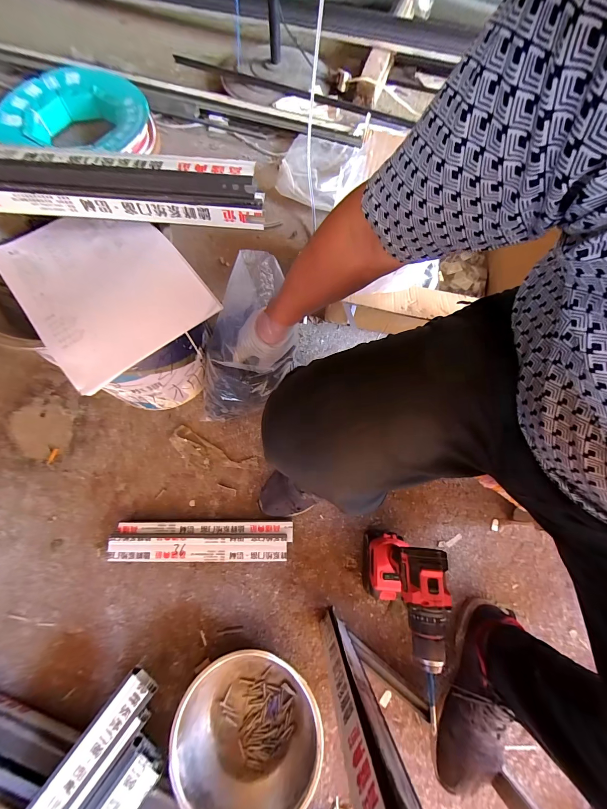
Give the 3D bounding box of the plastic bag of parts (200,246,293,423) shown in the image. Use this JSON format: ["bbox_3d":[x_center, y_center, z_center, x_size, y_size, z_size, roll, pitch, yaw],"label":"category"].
[{"bbox_3d":[-0.117,-0.138,0.628,0.181,0.134,0.361,8,89,1],"label":"plastic bag of parts"}]

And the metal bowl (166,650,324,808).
[{"bbox_3d":[-0.091,0.546,0.505,0.229,0.085,0.228,1,70,-1],"label":"metal bowl"}]

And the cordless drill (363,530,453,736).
[{"bbox_3d":[0.158,0.300,0.484,0.067,0.206,0.140,7,71,0],"label":"cordless drill"}]

